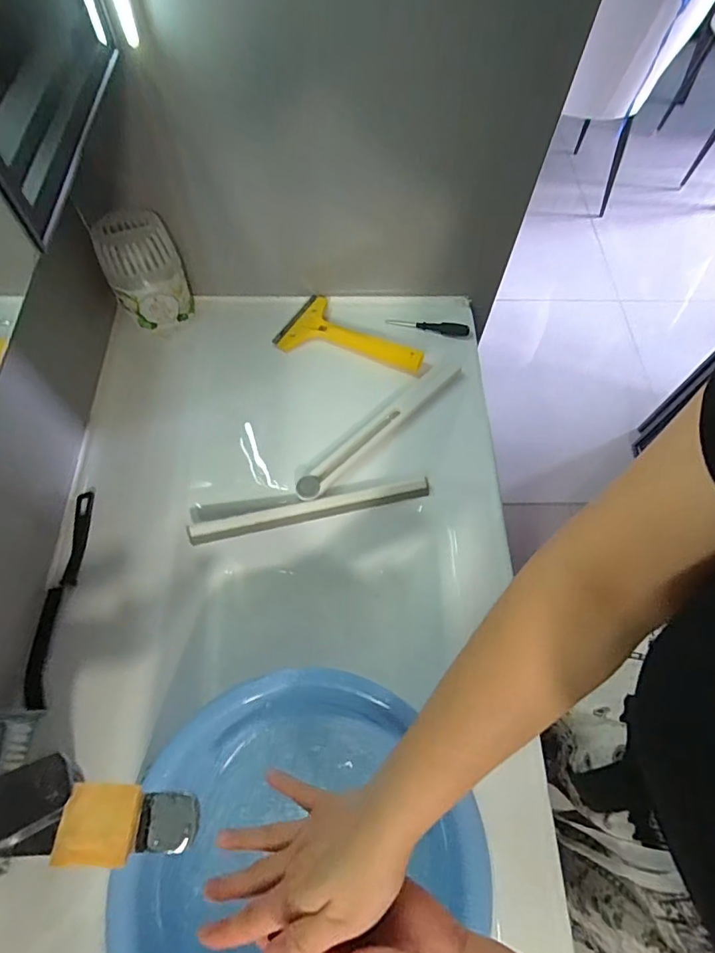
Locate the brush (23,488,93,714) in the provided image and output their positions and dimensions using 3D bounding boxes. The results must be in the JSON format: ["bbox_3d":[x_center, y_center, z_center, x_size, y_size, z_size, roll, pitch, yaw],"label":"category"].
[{"bbox_3d":[-0.314,0.118,0.524,0.022,0.023,0.225,-2,63,-3],"label":"brush"}]

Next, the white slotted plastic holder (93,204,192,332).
[{"bbox_3d":[-0.268,-0.259,0.636,0.090,0.126,0.067,-21,66,-12],"label":"white slotted plastic holder"}]

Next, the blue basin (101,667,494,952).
[{"bbox_3d":[-0.056,0.355,0.473,0.292,0.091,0.312,1,63,-1],"label":"blue basin"}]

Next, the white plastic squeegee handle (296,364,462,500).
[{"bbox_3d":[0.028,-0.064,0.626,0.268,0.017,0.034,-41,71,-19],"label":"white plastic squeegee handle"}]

